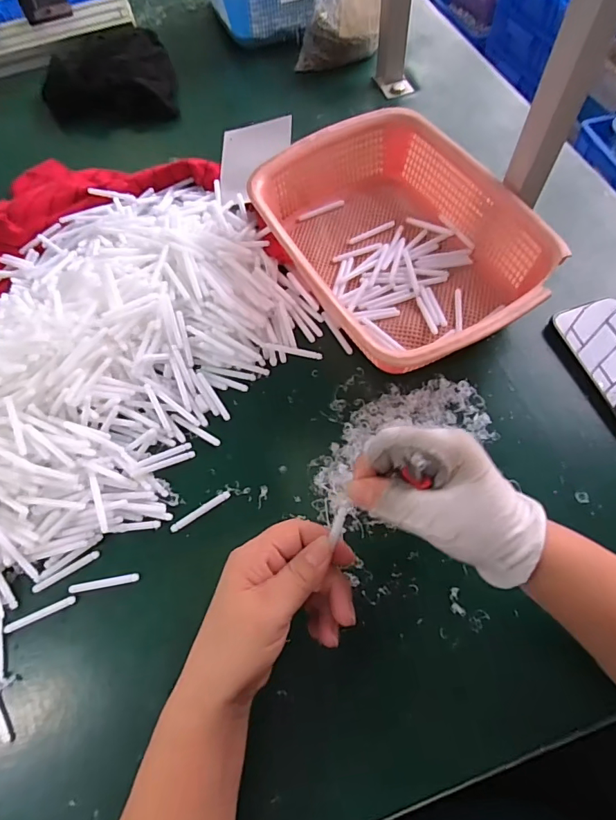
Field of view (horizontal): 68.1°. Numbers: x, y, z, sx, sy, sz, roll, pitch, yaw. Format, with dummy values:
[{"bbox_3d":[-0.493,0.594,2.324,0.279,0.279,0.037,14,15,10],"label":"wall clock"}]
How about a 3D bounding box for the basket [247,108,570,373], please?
[{"bbox_3d":[0.089,-0.170,0.473,0.208,0.078,0.290,-31,67,-10],"label":"basket"}]

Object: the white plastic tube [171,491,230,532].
[{"bbox_3d":[-0.097,0.091,0.411,0.059,0.004,0.007,-31,67,-11],"label":"white plastic tube"}]

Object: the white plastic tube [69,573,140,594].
[{"bbox_3d":[-0.175,0.149,0.393,0.058,0.005,0.008,-10,65,-1],"label":"white plastic tube"}]

